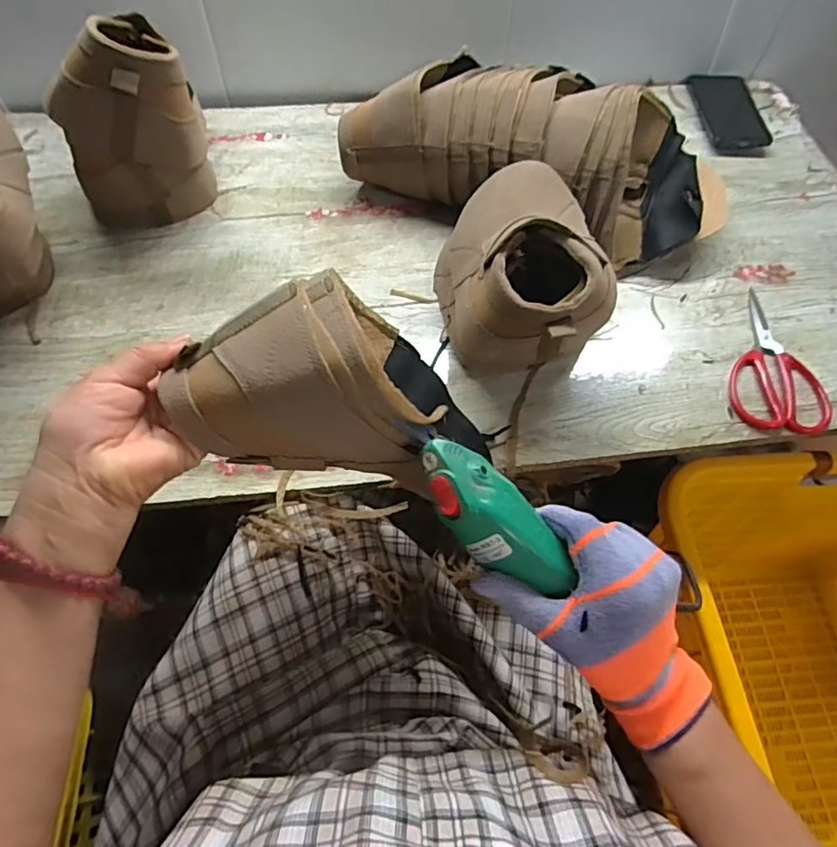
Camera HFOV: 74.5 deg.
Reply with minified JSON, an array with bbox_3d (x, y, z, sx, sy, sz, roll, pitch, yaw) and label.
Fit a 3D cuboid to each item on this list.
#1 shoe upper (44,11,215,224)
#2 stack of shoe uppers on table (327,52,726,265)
[{"bbox_3d":[-0.297,-0.294,0.581,0.138,0.211,0.102,-32,67,-17],"label":"shoe upper"},{"bbox_3d":[0.140,-0.317,0.651,0.446,0.143,0.160,15,62,6],"label":"stack of shoe uppers on table"}]

